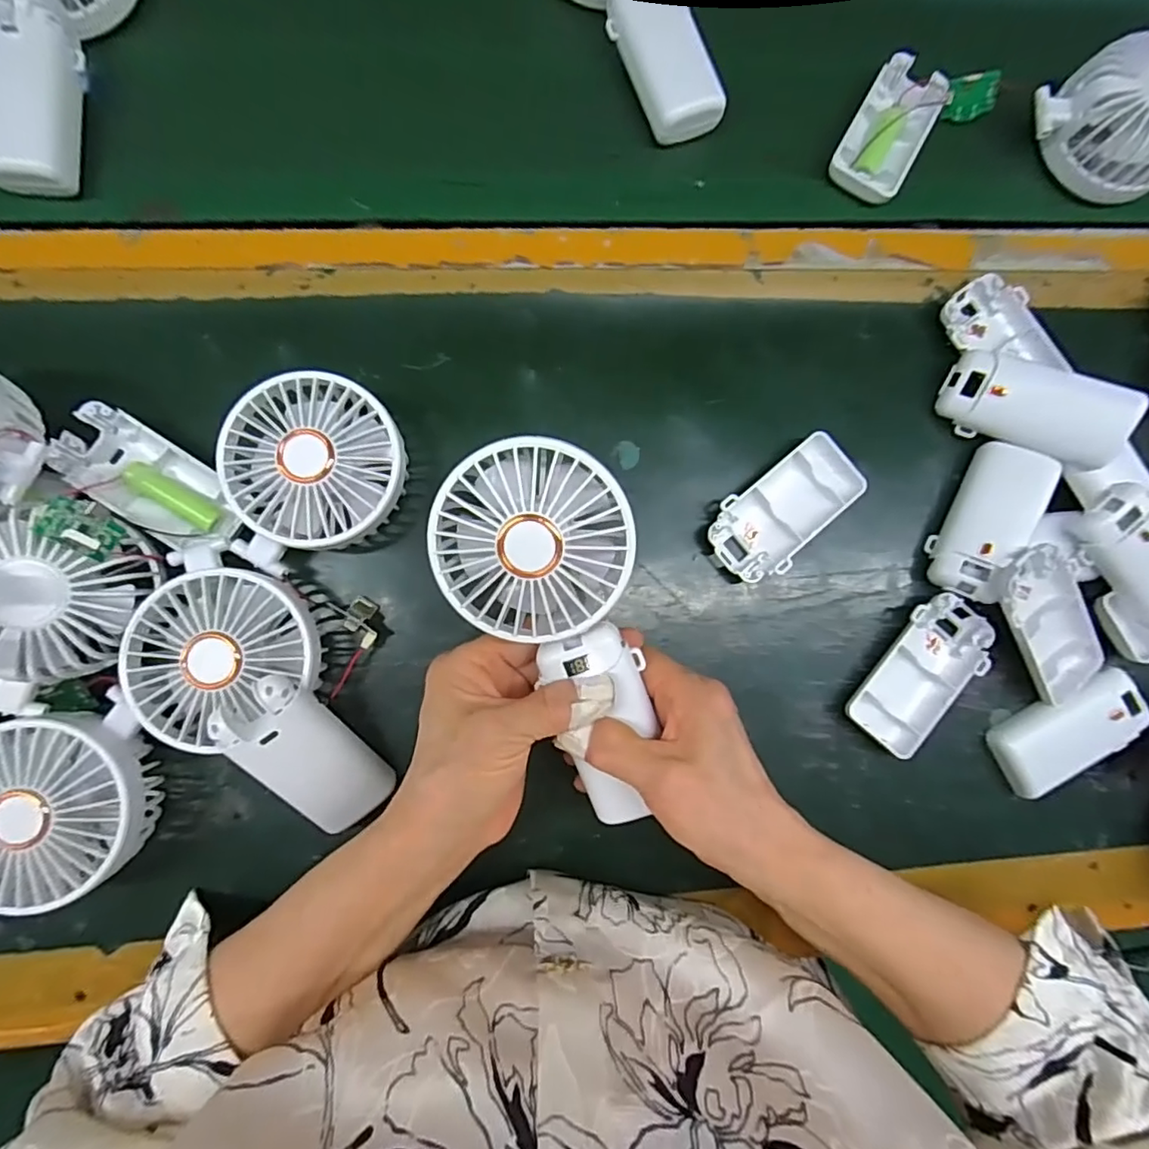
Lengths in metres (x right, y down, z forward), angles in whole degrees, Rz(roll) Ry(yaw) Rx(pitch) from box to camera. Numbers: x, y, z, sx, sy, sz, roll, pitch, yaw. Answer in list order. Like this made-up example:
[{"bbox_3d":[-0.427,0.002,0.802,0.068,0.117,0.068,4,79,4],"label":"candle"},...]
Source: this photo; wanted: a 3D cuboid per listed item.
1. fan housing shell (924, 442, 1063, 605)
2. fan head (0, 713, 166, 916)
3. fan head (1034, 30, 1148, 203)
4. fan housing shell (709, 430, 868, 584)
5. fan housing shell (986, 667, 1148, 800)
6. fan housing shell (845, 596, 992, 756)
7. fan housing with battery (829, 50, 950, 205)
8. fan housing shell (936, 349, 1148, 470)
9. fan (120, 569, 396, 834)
[{"bbox_3d":[0.243,-0.031,0.340,0.039,0.027,0.092,30,83,-1],"label":"fan housing shell"},{"bbox_3d":[-0.253,0.112,0.287,0.085,0.049,0.084,0,84,-4],"label":"fan head"},{"bbox_3d":[0.344,-0.282,0.358,0.088,0.039,0.084,-29,87,-6],"label":"fan head"},{"bbox_3d":[0.122,-0.038,0.340,0.094,0.016,0.049,-43,89,-7],"label":"fan housing shell"},{"bbox_3d":[0.296,0.093,0.345,0.094,0.011,0.042,-26,87,-6],"label":"fan housing shell"},{"bbox_3d":[0.202,0.058,0.340,0.050,0.017,0.095,37,83,0],"label":"fan housing shell"},{"bbox_3d":[0.199,-0.281,0.369,0.044,0.016,0.094,30,83,-1],"label":"fan housing with battery"},{"bbox_3d":[0.262,-0.095,0.334,0.093,0.028,0.038,25,83,16],"label":"fan housing shell"},{"bbox_3d":[-0.150,0.062,0.293,0.145,0.060,0.087,43,83,1],"label":"fan"}]

